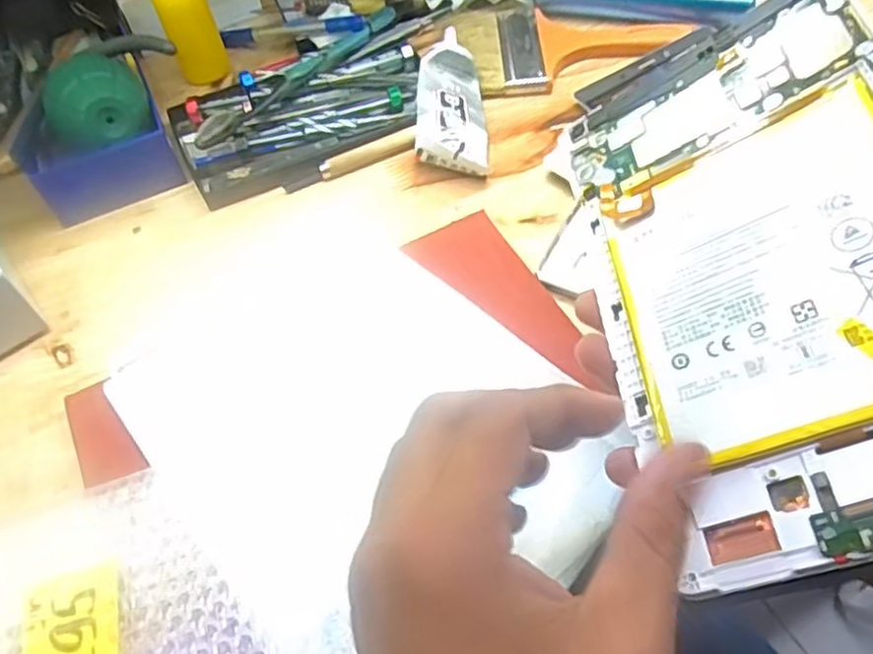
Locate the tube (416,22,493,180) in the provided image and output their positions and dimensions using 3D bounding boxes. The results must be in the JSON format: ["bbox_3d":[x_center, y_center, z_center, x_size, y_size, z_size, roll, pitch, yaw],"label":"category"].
[{"bbox_3d":[0.010,-0.150,0.464,0.045,0.025,0.116,-3,56,4],"label":"tube"}]

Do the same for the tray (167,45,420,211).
[{"bbox_3d":[-0.087,-0.143,0.468,0.171,0.034,0.092,-20,57,-7],"label":"tray"}]

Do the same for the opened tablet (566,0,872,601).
[{"bbox_3d":[0.110,-0.025,0.235,0.114,0.009,0.202,-27,52,28],"label":"opened tablet"}]

